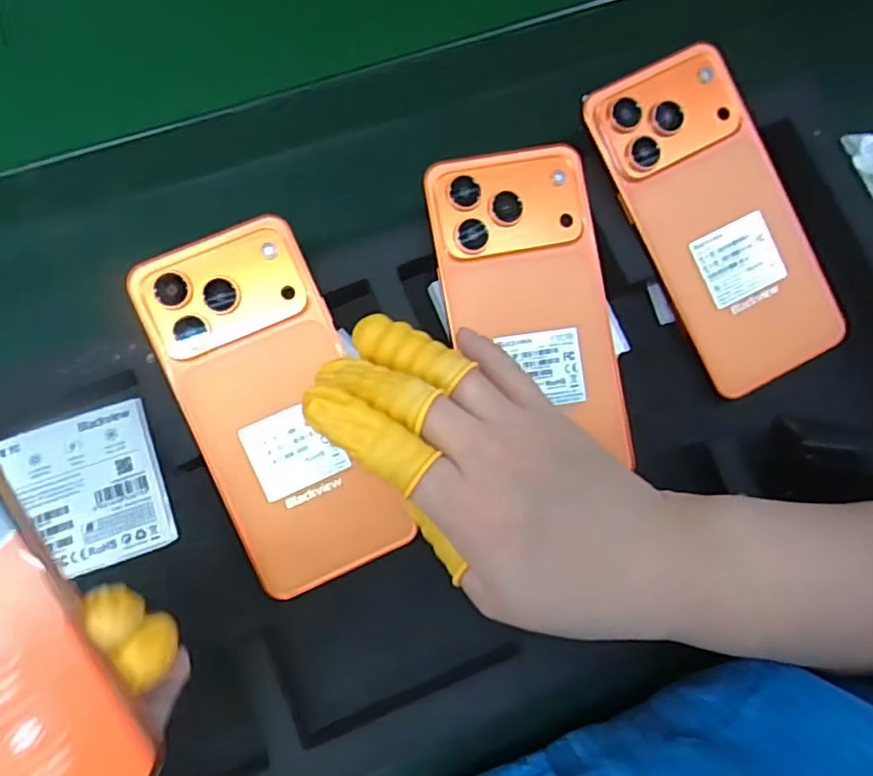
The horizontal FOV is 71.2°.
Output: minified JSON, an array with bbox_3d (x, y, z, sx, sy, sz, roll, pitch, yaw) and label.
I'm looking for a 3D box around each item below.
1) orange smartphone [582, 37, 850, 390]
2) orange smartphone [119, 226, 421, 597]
[{"bbox_3d":[0.136,-0.081,0.293,0.073,0.008,0.158,-27,93,-1],"label":"orange smartphone"},{"bbox_3d":[-0.073,0.009,0.276,0.074,0.009,0.161,-20,93,-4],"label":"orange smartphone"}]

